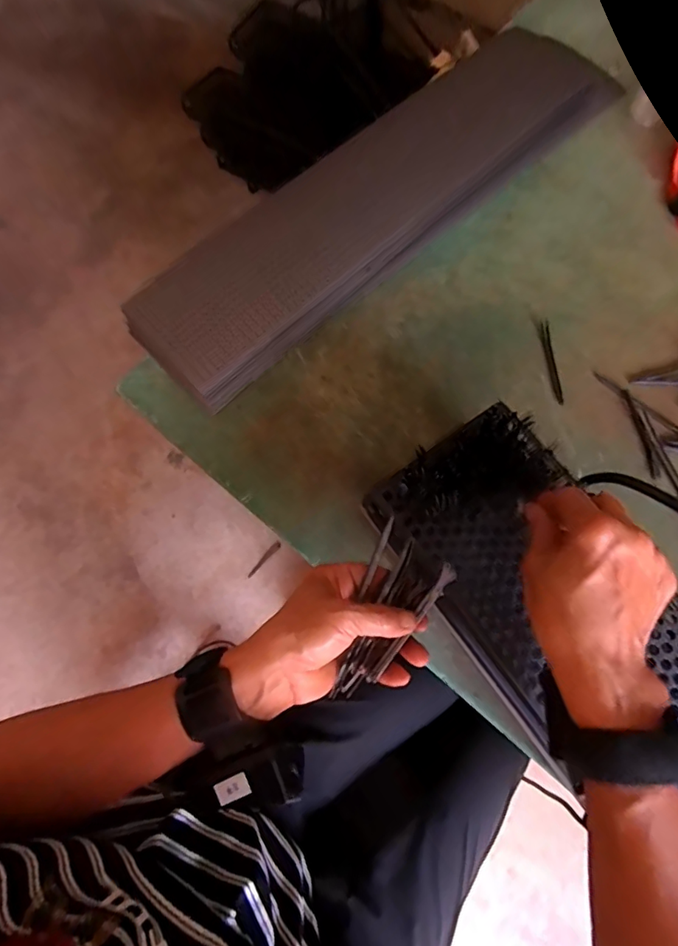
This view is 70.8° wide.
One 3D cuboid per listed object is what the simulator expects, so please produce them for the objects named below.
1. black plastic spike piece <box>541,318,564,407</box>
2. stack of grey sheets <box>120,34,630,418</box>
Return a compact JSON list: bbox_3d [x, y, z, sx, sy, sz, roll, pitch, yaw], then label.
[{"bbox_3d":[0.225,-0.119,0.504,0.010,0.004,0.097,-3,73,1],"label":"black plastic spike piece"},{"bbox_3d":[0.052,-0.318,0.546,0.626,0.045,0.149,-41,76,-10],"label":"stack of grey sheets"}]

